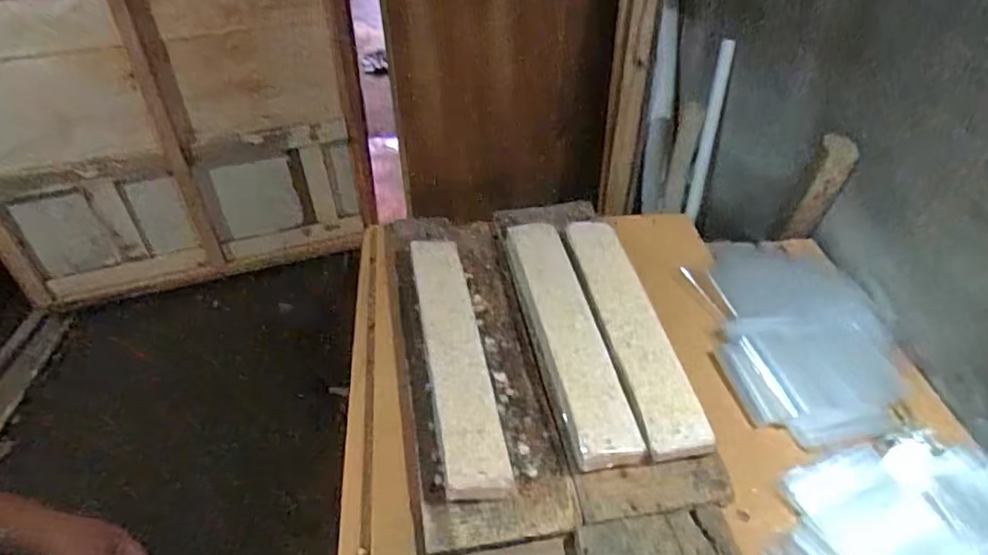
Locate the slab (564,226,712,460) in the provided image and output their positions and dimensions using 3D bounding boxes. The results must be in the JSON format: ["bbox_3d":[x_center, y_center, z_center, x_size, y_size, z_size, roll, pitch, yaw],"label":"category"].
[{"bbox_3d":[0.162,0.059,0.765,0.072,0.055,0.370,-6,41,-8],"label":"slab"}]

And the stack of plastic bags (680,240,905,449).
[{"bbox_3d":[0.410,0.059,0.839,0.235,0.043,0.393,5,40,1],"label":"stack of plastic bags"}]

